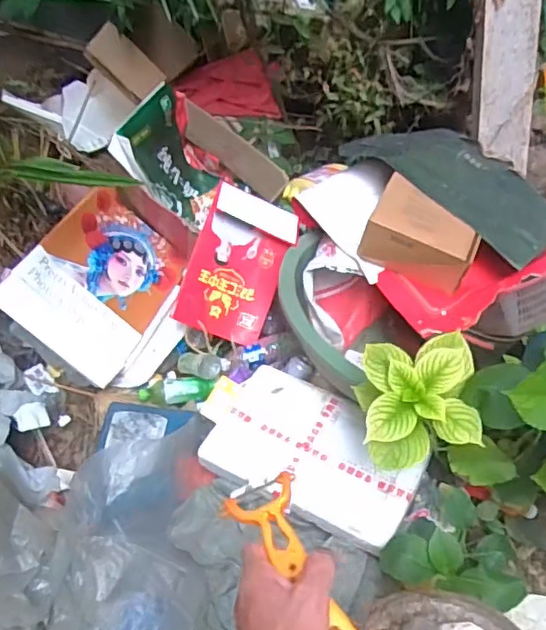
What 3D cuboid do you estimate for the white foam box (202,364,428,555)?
[{"bbox_3d":[0.089,0.297,1.320,0.456,0.049,0.282,22,54,24],"label":"white foam box"}]

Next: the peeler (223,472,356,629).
[{"bbox_3d":[0.020,0.198,0.460,0.072,0.023,0.172,-25,48,-16],"label":"peeler"}]

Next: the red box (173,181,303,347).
[{"bbox_3d":[-0.091,-0.126,1.541,0.235,0.056,0.369,20,90,-16],"label":"red box"}]

